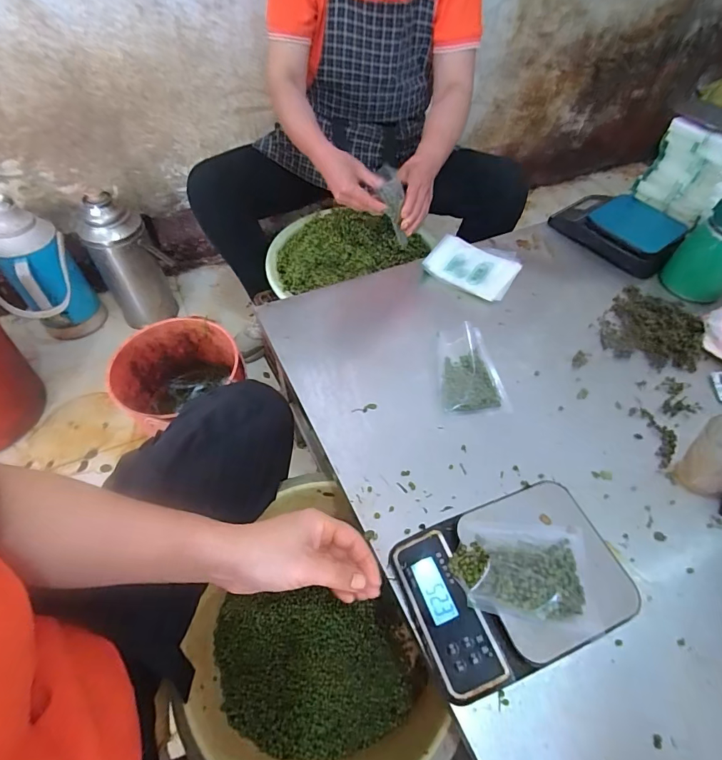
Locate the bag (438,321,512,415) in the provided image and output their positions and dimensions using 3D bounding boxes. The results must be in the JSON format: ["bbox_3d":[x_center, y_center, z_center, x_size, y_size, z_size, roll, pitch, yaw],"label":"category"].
[{"bbox_3d":[0.167,-0.019,0.626,0.095,0.036,0.137,2,53,0],"label":"bag"}]

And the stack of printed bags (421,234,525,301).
[{"bbox_3d":[0.209,-0.218,0.789,0.157,0.017,0.148,25,56,16],"label":"stack of printed bags"}]

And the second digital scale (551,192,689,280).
[{"bbox_3d":[0.525,-0.310,0.860,0.171,0.048,0.223,-36,62,-26],"label":"second digital scale"}]

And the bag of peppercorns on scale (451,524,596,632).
[{"bbox_3d":[0.164,0.189,0.415,0.138,0.034,0.093,2,53,-1],"label":"bag of peppercorns on scale"}]

